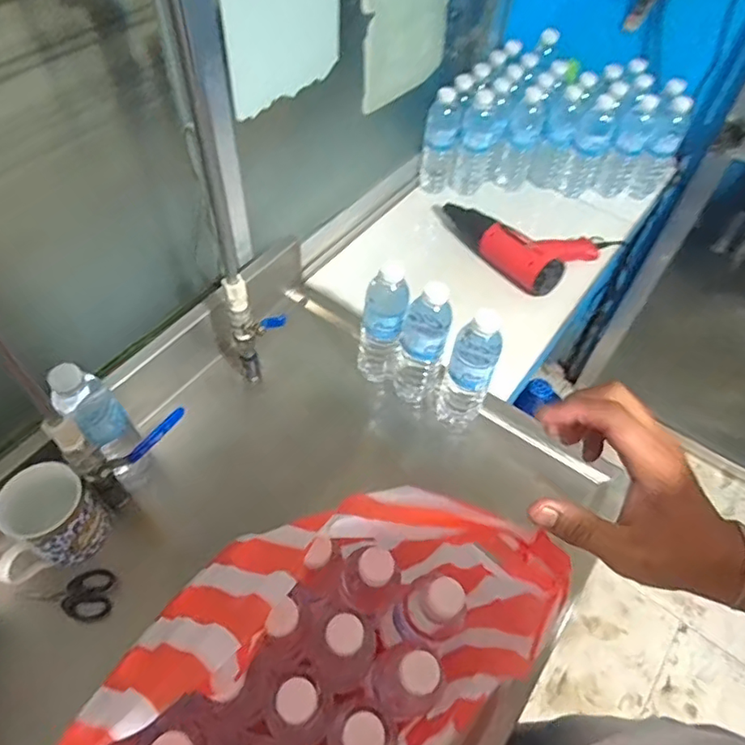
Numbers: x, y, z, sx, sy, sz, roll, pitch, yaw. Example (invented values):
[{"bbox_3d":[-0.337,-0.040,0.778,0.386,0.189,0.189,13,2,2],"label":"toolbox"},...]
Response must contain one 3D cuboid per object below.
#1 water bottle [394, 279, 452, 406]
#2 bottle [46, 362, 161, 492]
[{"bbox_3d":[0.069,-0.035,0.781,0.067,0.194,0.055,10,54,4],"label":"water bottle"},{"bbox_3d":[-0.313,0.077,0.681,0.058,0.234,0.058,1,54,-2],"label":"bottle"}]

